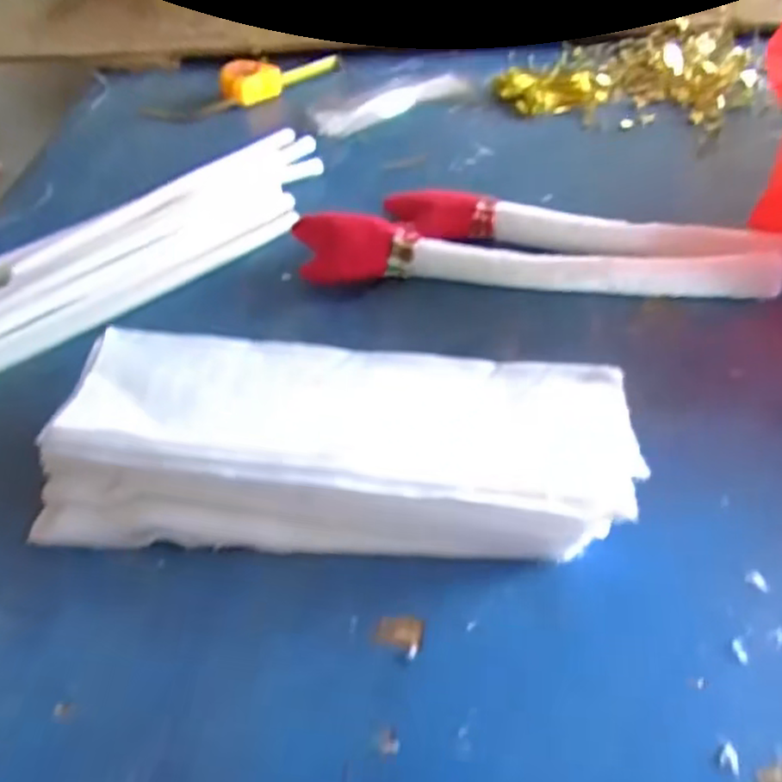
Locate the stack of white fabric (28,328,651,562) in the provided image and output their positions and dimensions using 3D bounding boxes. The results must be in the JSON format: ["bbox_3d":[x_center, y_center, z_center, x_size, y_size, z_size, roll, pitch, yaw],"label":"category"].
[{"bbox_3d":[-0.041,0.041,0.427,0.366,0.070,0.148,4,48,10],"label":"stack of white fabric"}]

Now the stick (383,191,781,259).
[{"bbox_3d":[0.185,-0.133,0.574,0.388,0.034,0.055,6,48,12],"label":"stick"}]

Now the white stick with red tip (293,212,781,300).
[{"bbox_3d":[0.112,-0.107,0.557,0.396,0.036,0.050,7,48,12],"label":"white stick with red tip"}]

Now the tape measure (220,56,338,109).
[{"bbox_3d":[-0.134,-0.395,0.835,0.149,0.038,0.038,-27,52,-17],"label":"tape measure"}]

